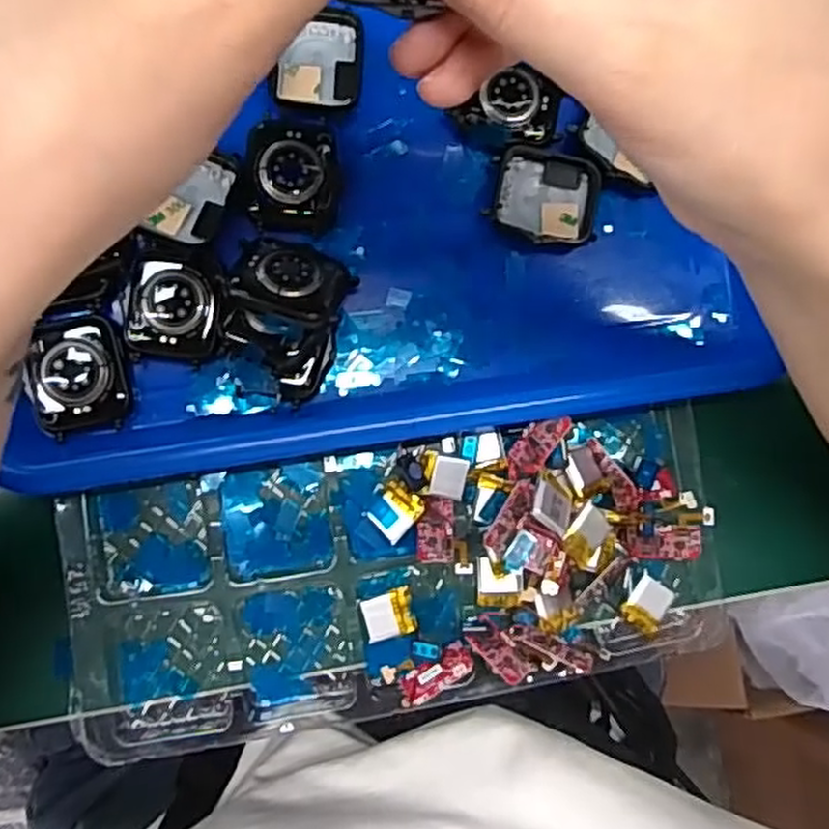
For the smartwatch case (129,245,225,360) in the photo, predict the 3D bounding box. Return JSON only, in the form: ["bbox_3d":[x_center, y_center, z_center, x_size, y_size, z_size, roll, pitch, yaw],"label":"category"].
[{"bbox_3d":[-0.091,-0.043,0.286,0.036,0.008,0.041,7,84,-6],"label":"smartwatch case"}]

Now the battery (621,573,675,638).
[{"bbox_3d":[0.100,0.082,0.321,0.018,0.004,0.021,29,82,-3],"label":"battery"}]

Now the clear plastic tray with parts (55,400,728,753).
[{"bbox_3d":[-0.003,0.065,0.302,0.260,0.035,0.103,-8,86,-7],"label":"clear plastic tray with parts"}]

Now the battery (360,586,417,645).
[{"bbox_3d":[-0.010,0.083,0.309,0.021,0.004,0.019,-13,86,-7],"label":"battery"}]

